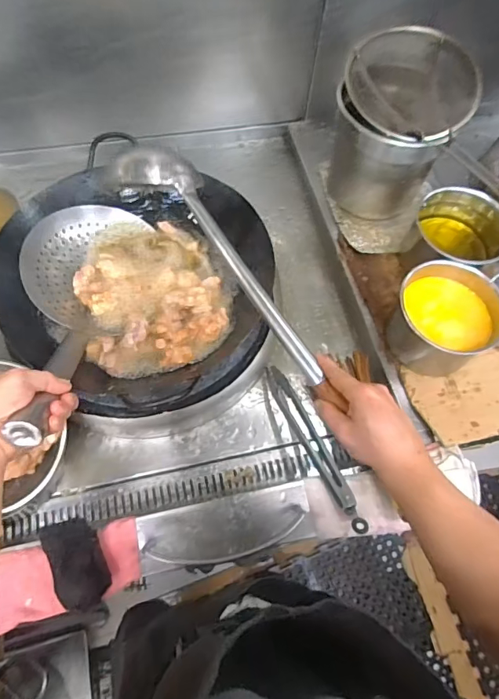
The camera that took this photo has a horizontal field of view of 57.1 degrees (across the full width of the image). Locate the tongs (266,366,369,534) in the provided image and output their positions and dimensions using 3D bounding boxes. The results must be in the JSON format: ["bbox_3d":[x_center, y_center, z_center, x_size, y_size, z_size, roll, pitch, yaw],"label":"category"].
[{"bbox_3d":[0.099,0.145,0.751,0.041,0.024,0.326,-17,46,-12],"label":"tongs"}]

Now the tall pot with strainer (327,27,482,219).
[{"bbox_3d":[0.281,-0.427,0.911,0.225,0.258,0.219,1,63,-3],"label":"tall pot with strainer"}]

